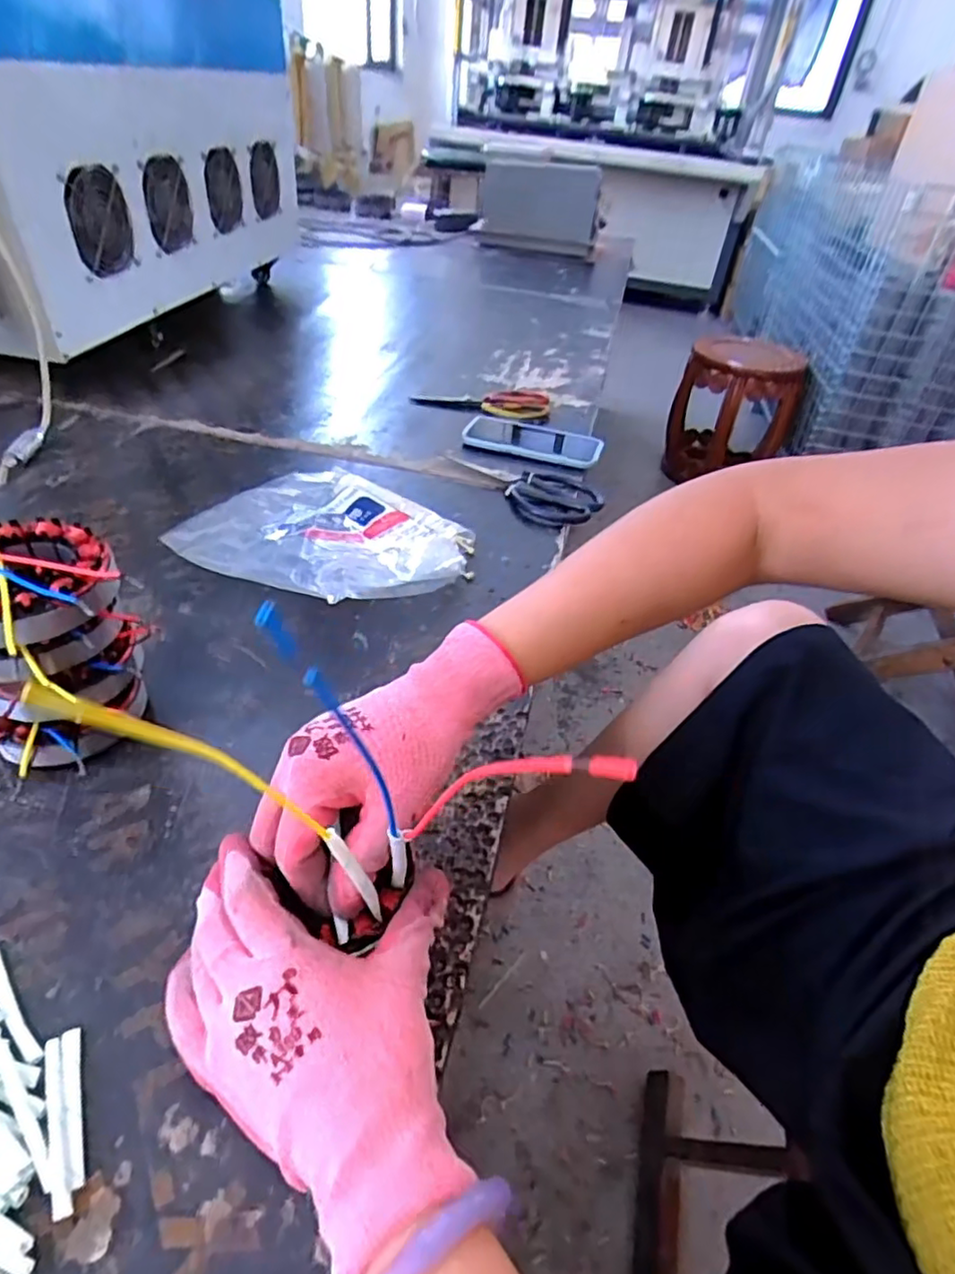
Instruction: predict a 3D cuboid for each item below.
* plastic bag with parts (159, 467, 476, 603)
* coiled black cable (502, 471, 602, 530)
[{"bbox_3d":[-0.134,-0.107,0.580,0.252,0.055,0.201,29,46,26],"label":"plastic bag with parts"},{"bbox_3d":[0.080,-0.150,0.681,0.096,0.009,0.102,3,41,-2],"label":"coiled black cable"}]

